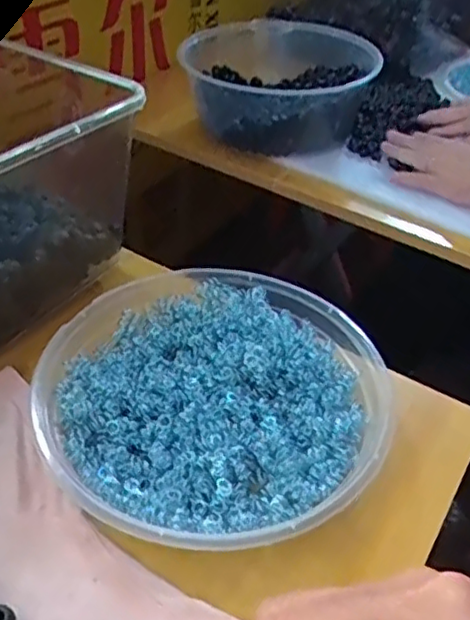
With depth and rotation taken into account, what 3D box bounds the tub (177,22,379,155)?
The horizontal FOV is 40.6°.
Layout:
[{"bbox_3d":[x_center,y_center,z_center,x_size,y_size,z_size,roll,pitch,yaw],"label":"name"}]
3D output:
[{"bbox_3d":[0.062,-0.301,0.810,0.220,0.096,0.270,9,41,7],"label":"tub"}]

